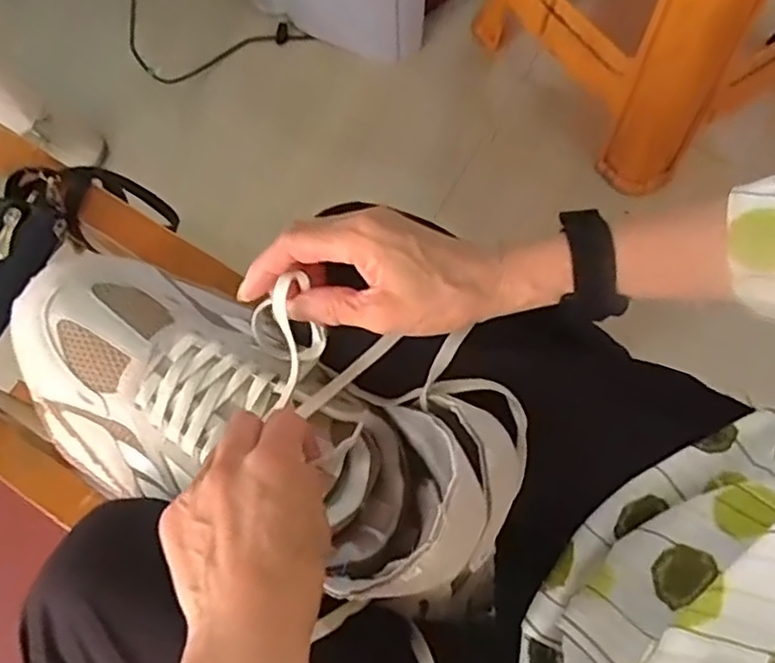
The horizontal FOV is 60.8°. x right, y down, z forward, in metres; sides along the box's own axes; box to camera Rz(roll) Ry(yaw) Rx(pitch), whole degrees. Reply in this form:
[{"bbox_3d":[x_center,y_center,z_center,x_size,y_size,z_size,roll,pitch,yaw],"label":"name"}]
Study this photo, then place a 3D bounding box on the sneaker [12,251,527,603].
[{"bbox_3d":[-0.077,0.046,0.377,0.294,0.123,0.128,20,74,7],"label":"sneaker"}]

